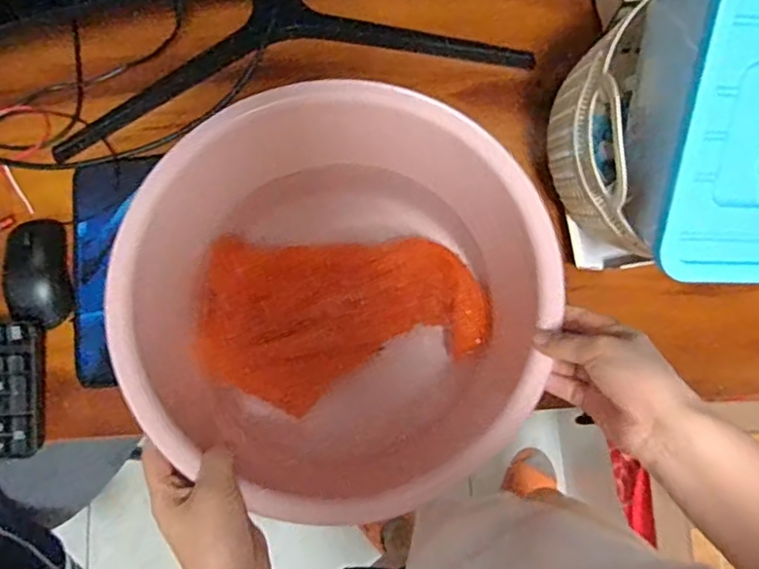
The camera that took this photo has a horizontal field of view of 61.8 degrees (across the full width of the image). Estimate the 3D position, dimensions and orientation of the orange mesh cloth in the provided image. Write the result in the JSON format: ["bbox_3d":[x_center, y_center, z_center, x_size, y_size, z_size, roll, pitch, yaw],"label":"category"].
[{"bbox_3d":[-0.029,0.034,0.569,0.246,0.026,0.141,0,93,-12],"label":"orange mesh cloth"}]

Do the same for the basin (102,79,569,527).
[{"bbox_3d":[-0.037,0.010,0.542,0.333,0.121,0.334,0,78,-1],"label":"basin"}]

